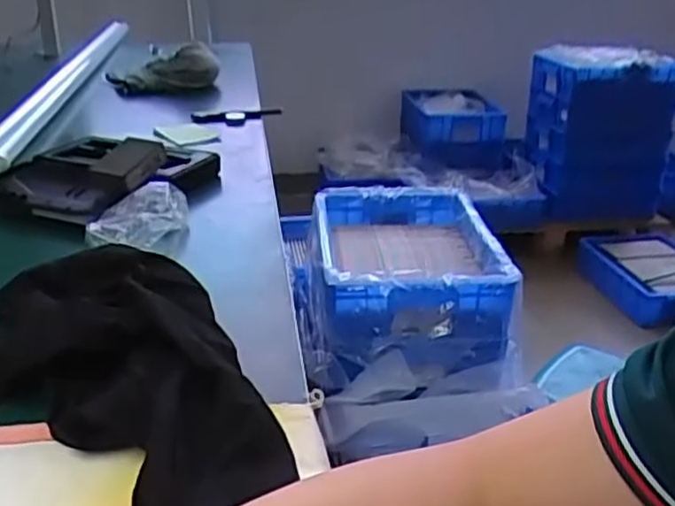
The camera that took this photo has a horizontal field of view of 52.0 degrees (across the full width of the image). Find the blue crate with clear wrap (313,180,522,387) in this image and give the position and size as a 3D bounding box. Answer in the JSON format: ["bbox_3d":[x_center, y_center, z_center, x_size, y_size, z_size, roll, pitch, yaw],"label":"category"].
[{"bbox_3d":[0.117,0.023,1.287,0.316,0.166,0.437,-1,24,-4],"label":"blue crate with clear wrap"}]

